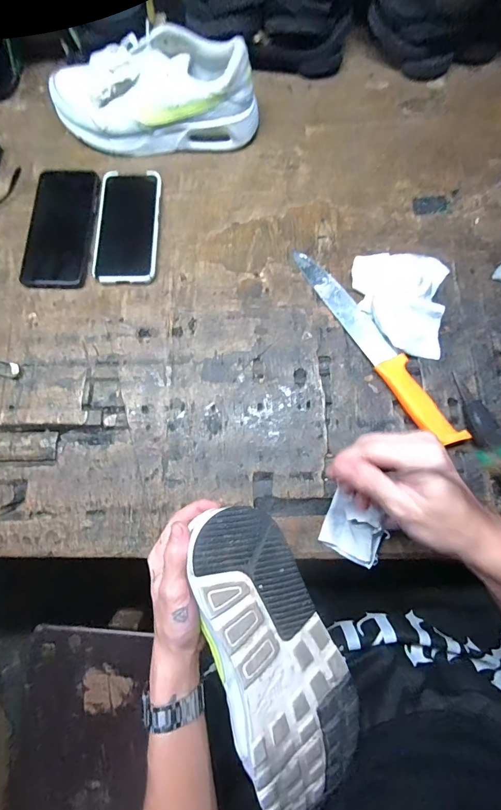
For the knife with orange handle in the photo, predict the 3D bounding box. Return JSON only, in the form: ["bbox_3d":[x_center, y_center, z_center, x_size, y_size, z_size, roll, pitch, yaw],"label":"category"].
[{"bbox_3d":[0.141,-0.075,0.406,0.033,0.016,0.280,-31,77,-5],"label":"knife with orange handle"}]

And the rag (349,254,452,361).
[{"bbox_3d":[0.174,-0.125,0.415,0.107,0.021,0.122,11,77,5],"label":"rag"}]

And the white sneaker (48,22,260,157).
[{"bbox_3d":[-0.125,-0.399,0.455,0.258,0.091,0.094,-3,76,1],"label":"white sneaker"}]

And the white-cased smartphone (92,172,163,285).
[{"bbox_3d":[-0.156,-0.227,0.450,0.077,0.013,0.158,-1,76,2],"label":"white-cased smartphone"}]

